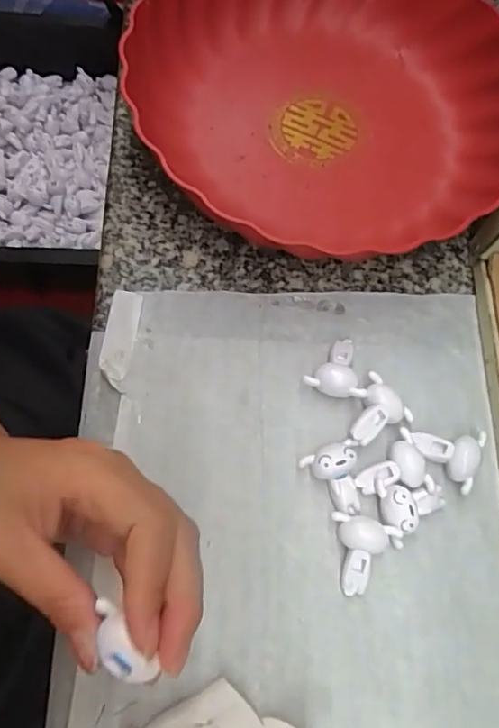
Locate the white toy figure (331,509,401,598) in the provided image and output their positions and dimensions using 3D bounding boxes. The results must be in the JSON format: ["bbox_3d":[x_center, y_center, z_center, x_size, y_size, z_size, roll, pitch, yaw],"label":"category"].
[{"bbox_3d":[0.054,0.092,0.267,0.030,0.015,0.035,8,70,2],"label":"white toy figure"}]

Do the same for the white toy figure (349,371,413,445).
[{"bbox_3d":[0.065,0.027,0.291,0.034,0.016,0.030,-43,76,-14],"label":"white toy figure"}]

